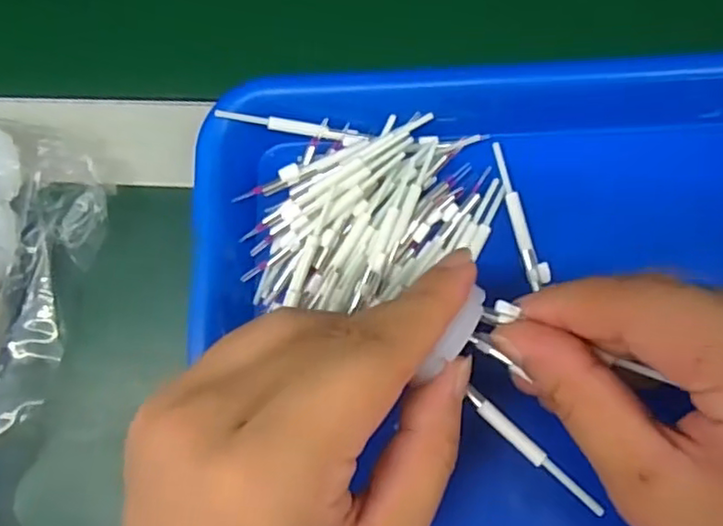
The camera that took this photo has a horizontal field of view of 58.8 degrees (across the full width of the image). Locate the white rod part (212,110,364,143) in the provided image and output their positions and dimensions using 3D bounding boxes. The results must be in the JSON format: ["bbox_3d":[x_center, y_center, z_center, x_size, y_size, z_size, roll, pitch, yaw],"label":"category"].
[{"bbox_3d":[-0.029,-0.056,0.265,0.061,0.004,0.005,9,82,-9],"label":"white rod part"}]

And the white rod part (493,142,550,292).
[{"bbox_3d":[0.064,-0.020,0.260,0.008,0.004,0.061,-16,79,2],"label":"white rod part"}]

